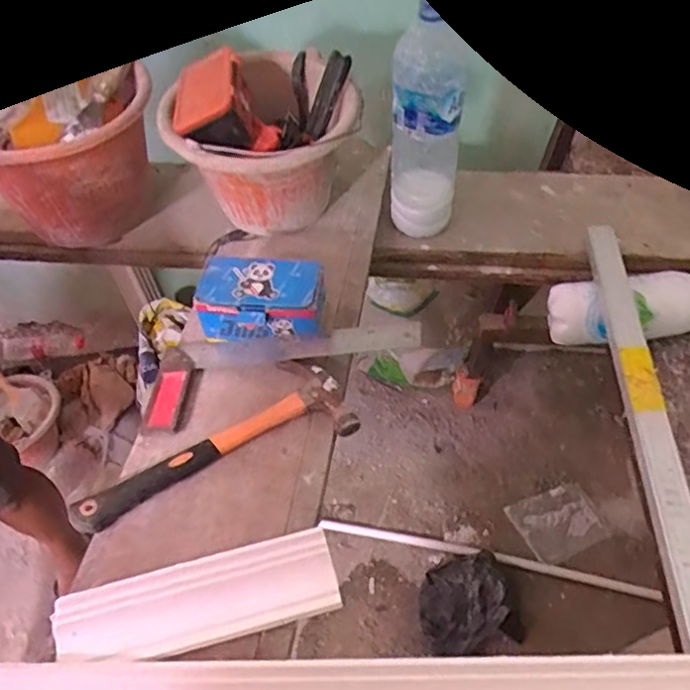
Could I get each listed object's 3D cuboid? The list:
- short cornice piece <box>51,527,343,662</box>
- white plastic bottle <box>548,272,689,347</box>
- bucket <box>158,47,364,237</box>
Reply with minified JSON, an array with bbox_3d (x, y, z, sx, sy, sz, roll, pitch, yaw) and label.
[{"bbox_3d":[-0.127,0.223,0.519,0.237,0.020,0.067,-14,51,-7],"label":"short cornice piece"},{"bbox_3d":[0.448,-0.053,0.808,0.330,0.086,0.095,-2,50,3],"label":"white plastic bottle"},{"bbox_3d":[-0.106,-0.269,0.810,0.243,0.180,0.232,-6,50,-1],"label":"bucket"}]

